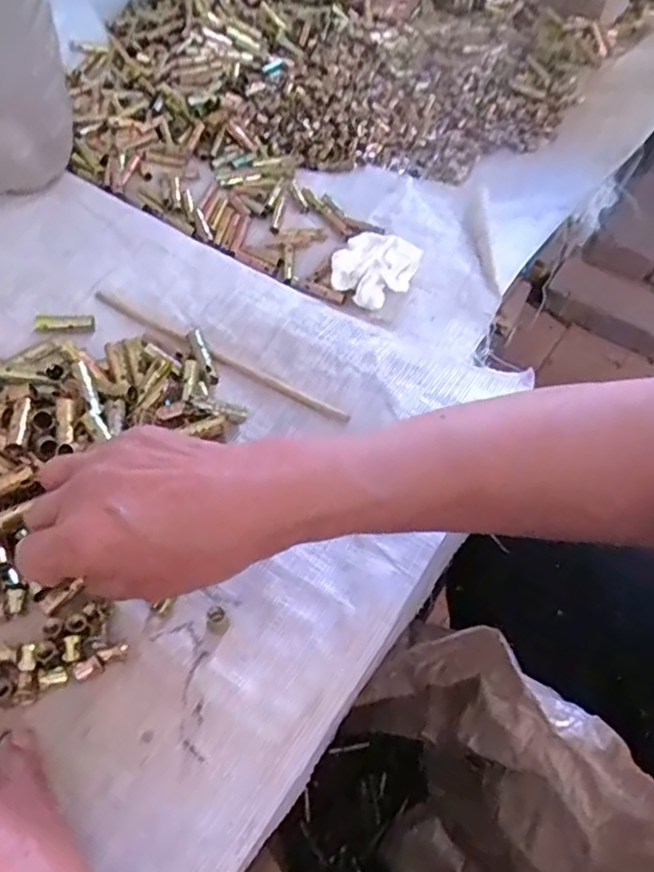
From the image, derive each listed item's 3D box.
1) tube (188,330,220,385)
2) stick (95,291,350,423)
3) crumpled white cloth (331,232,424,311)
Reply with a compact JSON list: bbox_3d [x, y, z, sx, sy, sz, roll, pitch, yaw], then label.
[{"bbox_3d":[-0.084,-0.056,0.435,0.011,0.010,0.043,-15,56,-15],"label":"tube"},{"bbox_3d":[-0.077,-0.059,0.440,0.213,0.008,0.010,28,56,16],"label":"stick"},{"bbox_3d":[0.038,-0.132,0.503,0.057,0.033,0.060,21,54,11],"label":"crumpled white cloth"}]

